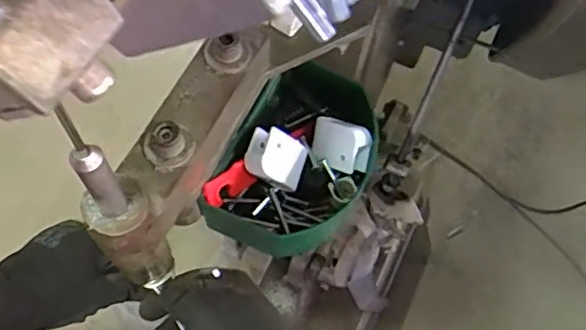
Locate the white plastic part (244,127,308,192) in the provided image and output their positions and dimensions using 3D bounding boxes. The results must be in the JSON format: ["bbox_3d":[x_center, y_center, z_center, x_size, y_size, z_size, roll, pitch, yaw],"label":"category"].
[{"bbox_3d":[-0.012,-0.005,0.452,0.043,0.022,0.036,31,80,-32],"label":"white plastic part"}]

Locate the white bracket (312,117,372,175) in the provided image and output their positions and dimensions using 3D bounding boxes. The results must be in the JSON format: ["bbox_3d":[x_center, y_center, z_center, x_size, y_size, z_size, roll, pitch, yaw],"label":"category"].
[{"bbox_3d":[0.036,-0.016,0.469,0.040,0.025,0.040,22,91,40],"label":"white bracket"}]

